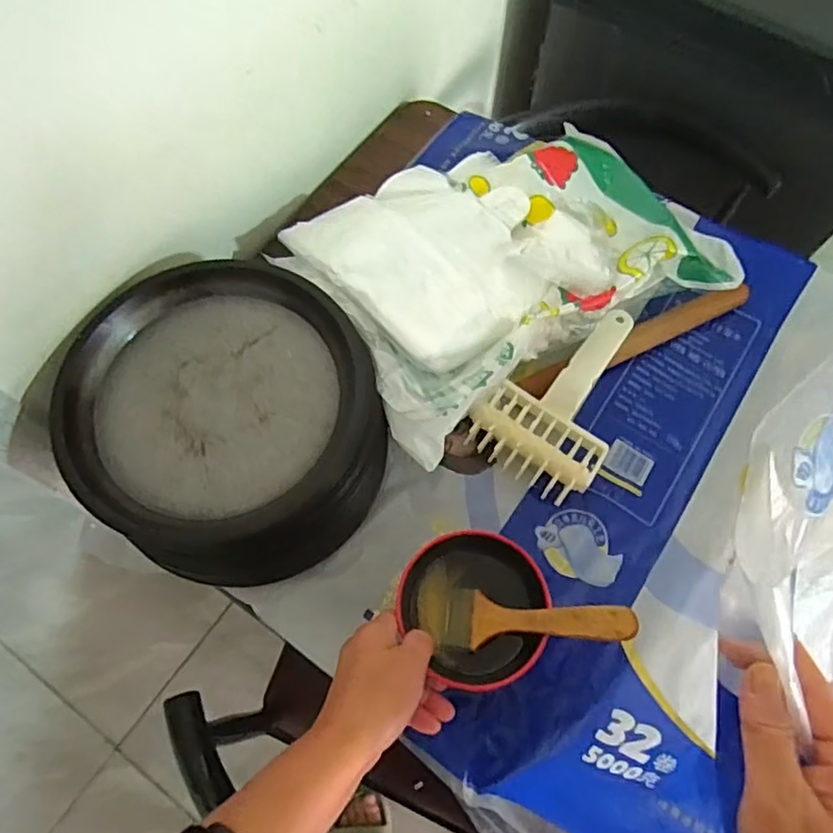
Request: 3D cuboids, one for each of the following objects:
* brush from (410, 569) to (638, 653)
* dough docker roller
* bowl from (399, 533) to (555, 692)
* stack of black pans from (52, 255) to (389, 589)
[{"bbox_3d":[0.077,0.149,0.457,0.162,0.020,0.053,-4,64,30],"label":"brush"},{"bbox_3d":[0.142,-0.023,0.576,0.114,0.051,0.191,32,71,12],"label":"dough docker roller"},{"bbox_3d":[0.047,0.146,0.476,0.104,0.038,0.112,0,68,-1],"label":"bowl"},{"bbox_3d":[-0.159,0.002,0.525,0.241,0.093,0.289,-22,70,-10],"label":"stack of black pans"}]

